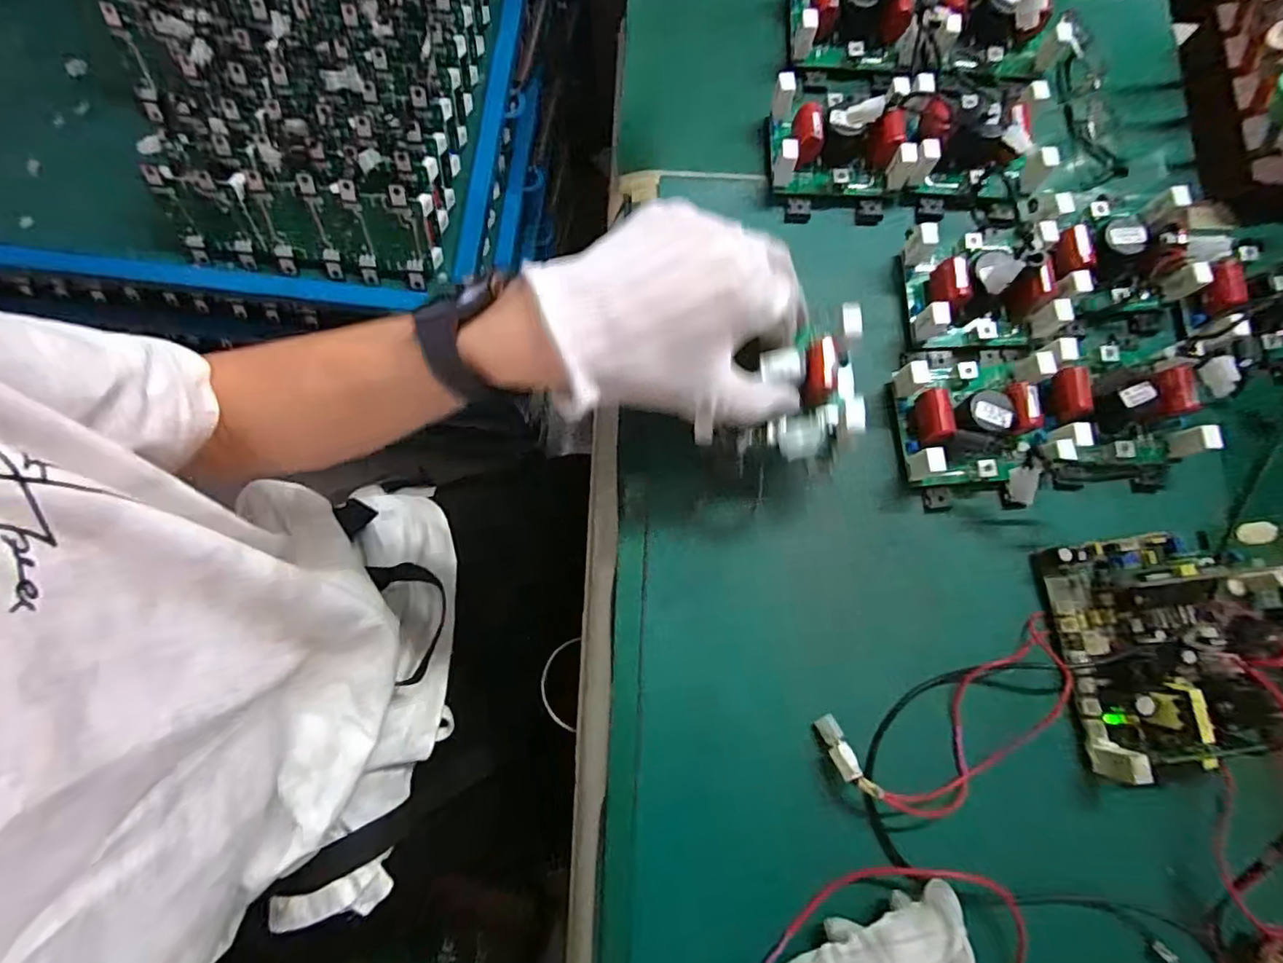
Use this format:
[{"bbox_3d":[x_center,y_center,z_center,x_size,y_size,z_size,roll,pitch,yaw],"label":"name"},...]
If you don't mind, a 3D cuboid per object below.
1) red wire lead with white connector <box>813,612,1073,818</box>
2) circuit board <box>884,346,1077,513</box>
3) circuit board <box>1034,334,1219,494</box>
[{"bbox_3d":[0.173,0.133,0.313,0.144,0.025,0.063,-22,80,-6],"label":"red wire lead with white connector"},{"bbox_3d":[0.197,-0.036,0.345,0.082,0.035,0.098,-1,79,-2],"label":"circuit board"},{"bbox_3d":[0.282,-0.041,0.347,0.093,0.038,0.084,2,78,-1],"label":"circuit board"}]

